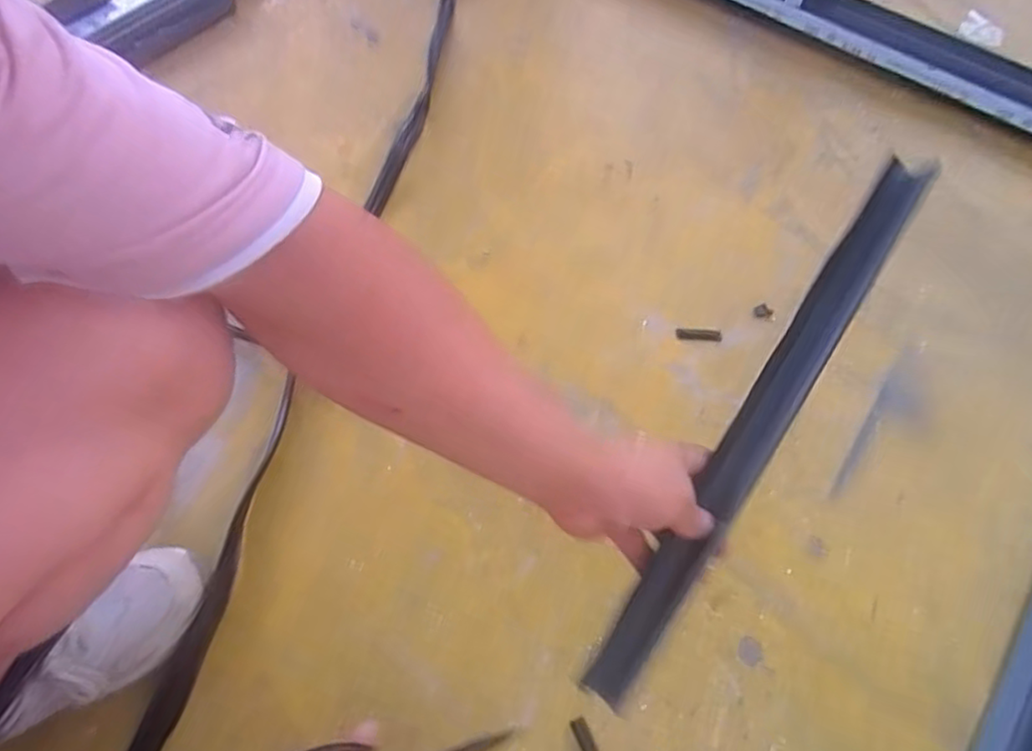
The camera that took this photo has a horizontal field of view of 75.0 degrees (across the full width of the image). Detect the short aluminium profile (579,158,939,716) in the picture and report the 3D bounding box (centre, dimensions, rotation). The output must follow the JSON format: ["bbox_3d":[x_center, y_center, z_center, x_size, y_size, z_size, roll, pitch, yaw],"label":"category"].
[{"bbox_3d":[0.177,0.028,0.475,0.034,0.039,0.441,31,85,18],"label":"short aluminium profile"}]

